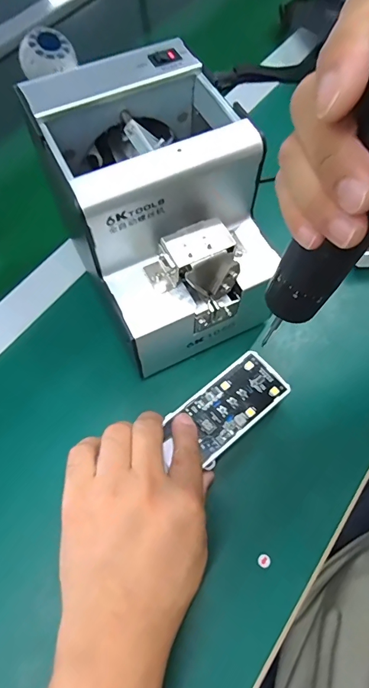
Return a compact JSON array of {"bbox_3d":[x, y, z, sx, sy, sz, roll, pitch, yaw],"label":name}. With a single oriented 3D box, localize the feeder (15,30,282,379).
[{"bbox_3d":[-0.017,-0.097,0.296,0.136,0.122,0.174,-27,67,-12],"label":"feeder"}]

